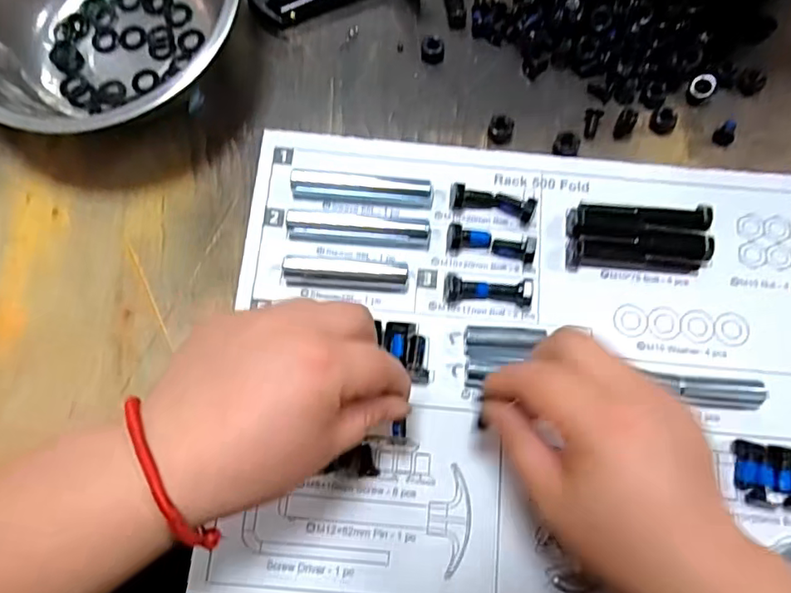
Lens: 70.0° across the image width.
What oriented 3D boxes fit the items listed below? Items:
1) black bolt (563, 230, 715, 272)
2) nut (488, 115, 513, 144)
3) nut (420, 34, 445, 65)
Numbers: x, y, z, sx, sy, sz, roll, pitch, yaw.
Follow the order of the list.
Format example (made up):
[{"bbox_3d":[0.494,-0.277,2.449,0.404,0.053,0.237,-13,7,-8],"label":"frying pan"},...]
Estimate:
[{"bbox_3d":[0.152,-0.027,0.351,0.085,0.014,0.020,-2,75,-1],"label":"black bolt"},{"bbox_3d":[0.071,-0.111,0.377,0.016,0.013,0.014,15,76,3],"label":"nut"},{"bbox_3d":[0.026,-0.170,0.389,0.017,0.013,0.014,3,75,0],"label":"nut"}]

